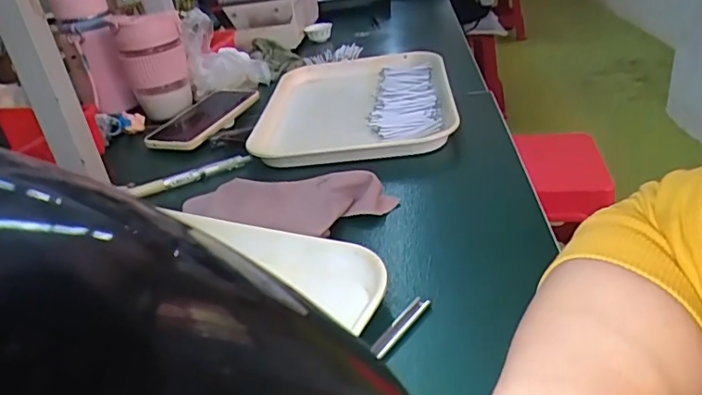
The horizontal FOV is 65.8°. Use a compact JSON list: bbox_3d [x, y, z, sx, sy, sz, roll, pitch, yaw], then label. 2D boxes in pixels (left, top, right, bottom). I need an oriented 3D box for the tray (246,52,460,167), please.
[{"bbox_3d":[0.008,-0.128,0.680,0.224,0.023,0.313,-5,29,5],"label":"tray"}]

